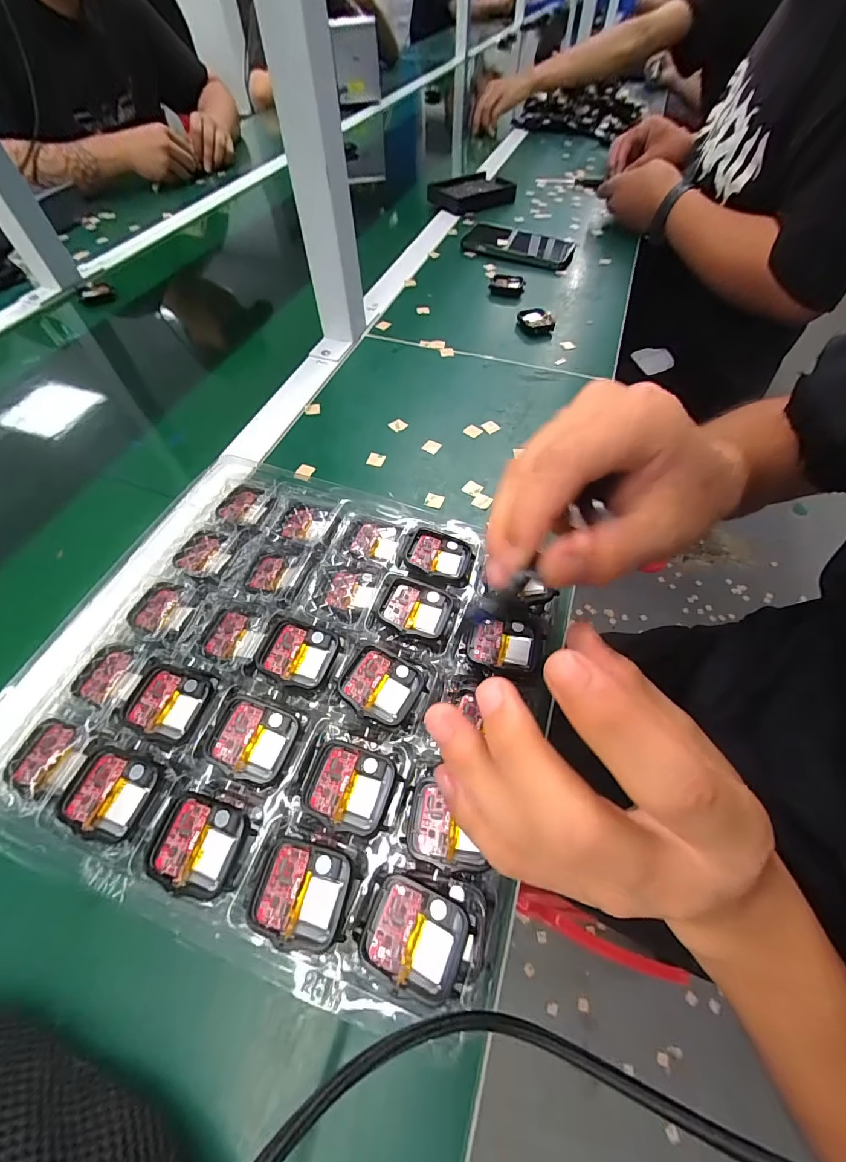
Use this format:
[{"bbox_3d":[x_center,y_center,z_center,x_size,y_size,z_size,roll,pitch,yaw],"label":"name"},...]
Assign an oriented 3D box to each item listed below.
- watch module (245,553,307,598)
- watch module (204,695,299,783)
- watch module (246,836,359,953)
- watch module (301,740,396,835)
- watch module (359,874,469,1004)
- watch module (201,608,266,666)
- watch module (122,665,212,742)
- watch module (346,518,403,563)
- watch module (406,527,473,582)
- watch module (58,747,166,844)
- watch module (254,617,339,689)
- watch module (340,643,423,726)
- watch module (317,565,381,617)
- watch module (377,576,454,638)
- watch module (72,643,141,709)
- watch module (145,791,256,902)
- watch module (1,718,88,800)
[{"bbox_3d":[-0.102,-0.005,0.294,0.035,0.007,0.034,14,59,10],"label":"watch module"},{"bbox_3d":[-0.092,0.084,0.227,0.042,0.009,0.037,14,59,10],"label":"watch module"},{"bbox_3d":[-0.054,0.142,0.193,0.044,0.005,0.038,9,58,7],"label":"watch module"},{"bbox_3d":[-0.038,0.103,0.215,0.043,0.006,0.037,14,59,10],"label":"watch module"},{"bbox_3d":[-0.003,0.158,0.189,0.044,0.006,0.036,16,59,11],"label":"watch module"},{"bbox_3d":[-0.119,0.036,0.269,0.036,0.007,0.032,13,59,9],"label":"watch module"},{"bbox_3d":[-0.145,0.068,0.238,0.039,0.005,0.036,13,59,9],"label":"watch module"},{"bbox_3d":[-0.037,-0.029,0.314,0.034,0.012,0.038,16,59,11],"label":"watch module"},{"bbox_3d":[0.010,-0.017,0.295,0.045,0.010,0.037,21,55,1],"label":"watch module"},{"bbox_3d":[-0.159,0.108,0.216,0.041,0.004,0.038,14,59,10],"label":"watch module"},{"bbox_3d":[-0.075,0.044,0.255,0.042,0.008,0.037,13,59,9],"label":"watch module"},{"bbox_3d":[-0.024,0.060,0.243,0.041,0.014,0.037,24,61,16],"label":"watch module"},{"bbox_3d":[-0.051,0.007,0.285,0.034,0.008,0.037,13,59,9],"label":"watch module"},{"bbox_3d":[-0.005,0.018,0.268,0.043,0.014,0.035,15,59,10],"label":"watch module"},{"bbox_3d":[-0.188,0.057,0.254,0.033,0.007,0.035,18,60,12],"label":"watch module"},{"bbox_3d":[-0.106,0.125,0.201,0.045,0.005,0.039,14,59,10],"label":"watch module"},{"bbox_3d":[-0.204,0.096,0.230,0.036,0.009,0.035,11,59,8],"label":"watch module"}]

